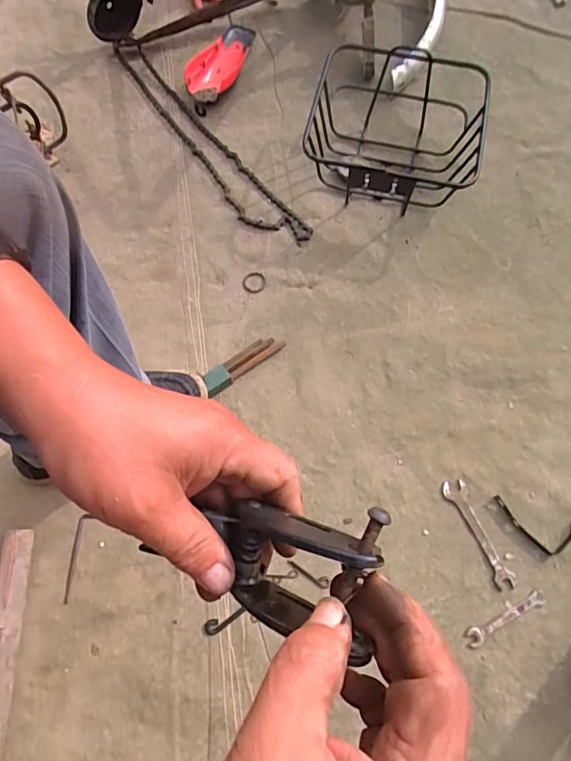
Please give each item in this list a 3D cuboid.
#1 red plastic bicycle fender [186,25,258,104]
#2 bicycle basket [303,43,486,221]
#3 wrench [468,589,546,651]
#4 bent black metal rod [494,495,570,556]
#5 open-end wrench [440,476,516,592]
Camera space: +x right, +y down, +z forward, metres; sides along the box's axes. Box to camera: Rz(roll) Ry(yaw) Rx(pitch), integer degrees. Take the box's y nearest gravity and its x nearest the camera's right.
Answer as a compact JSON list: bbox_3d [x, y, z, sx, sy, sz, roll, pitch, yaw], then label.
[{"bbox_3d":[-0.119,-0.590,0.886,0.085,0.050,0.165,42,92,12],"label":"red plastic bicycle fender"},{"bbox_3d":[0.173,-0.392,0.779,0.266,0.151,0.245,15,72,4],"label":"bicycle basket"},{"bbox_3d":[0.286,0.309,0.625,0.114,0.005,0.023,-26,74,-10],"label":"wrench"},{"bbox_3d":[0.339,0.199,0.654,0.109,0.014,0.057,16,71,4],"label":"bent black metal rod"},{"bbox_3d":[0.263,0.208,0.659,0.031,0.004,0.150,-22,73,-9],"label":"open-end wrench"}]

